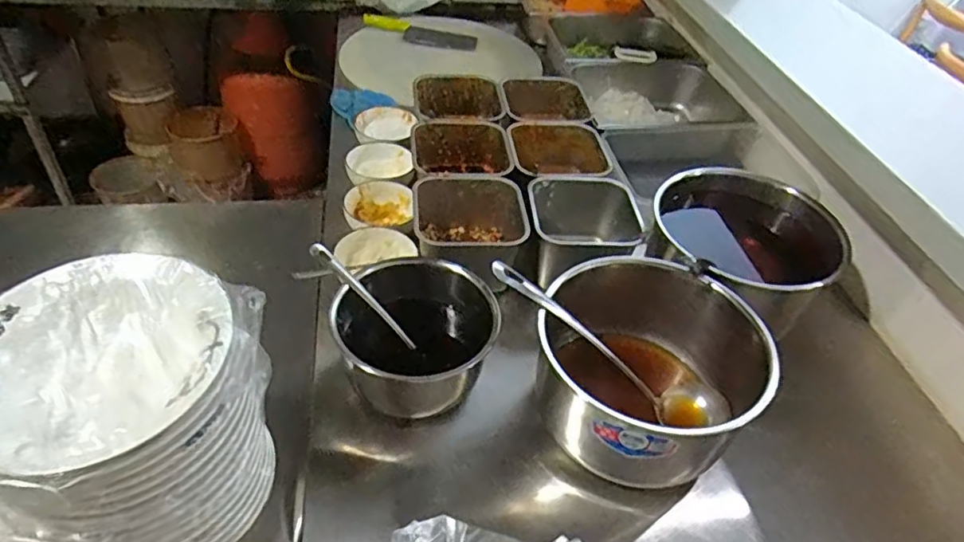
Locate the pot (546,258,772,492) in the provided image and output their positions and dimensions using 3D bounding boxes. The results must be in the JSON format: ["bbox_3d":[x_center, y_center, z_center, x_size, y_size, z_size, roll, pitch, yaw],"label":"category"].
[{"bbox_3d":[0.179,0.112,0.689,0.231,0.186,0.231,4,44,-3],"label":"pot"}]

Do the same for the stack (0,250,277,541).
[{"bbox_3d":[-0.297,0.129,0.499,0.199,0.199,0.222,19,45,12],"label":"stack"}]

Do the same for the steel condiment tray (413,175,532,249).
[{"bbox_3d":[-0.017,-0.056,0.879,0.158,0.097,0.162,-1,44,-8],"label":"steel condiment tray"}]

